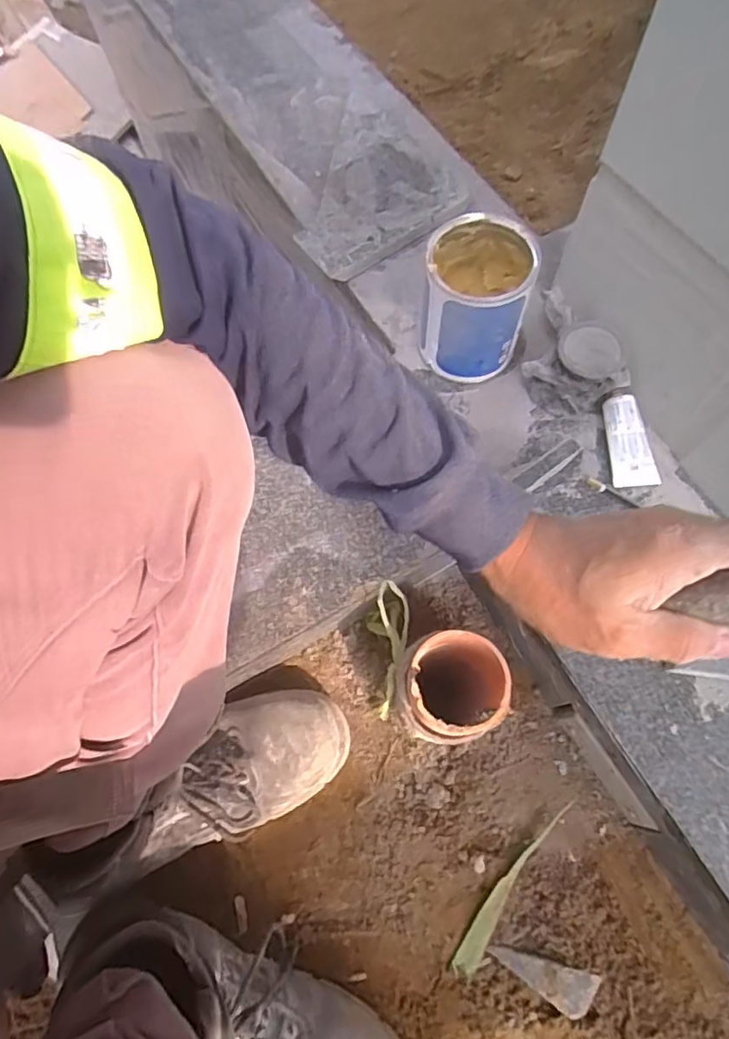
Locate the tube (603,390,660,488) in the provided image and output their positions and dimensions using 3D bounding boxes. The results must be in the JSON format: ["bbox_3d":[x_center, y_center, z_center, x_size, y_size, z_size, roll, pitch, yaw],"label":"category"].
[{"bbox_3d":[0.257,-0.078,0.553,0.040,0.017,0.094,-11,84,-1],"label":"tube"}]

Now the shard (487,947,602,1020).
[{"bbox_3d":[0.153,0.398,0.484,0.091,0.007,0.032,11,69,8],"label":"shard"}]

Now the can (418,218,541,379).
[{"bbox_3d":[0.110,-0.213,0.560,0.092,0.122,0.112,16,70,9],"label":"can"}]

